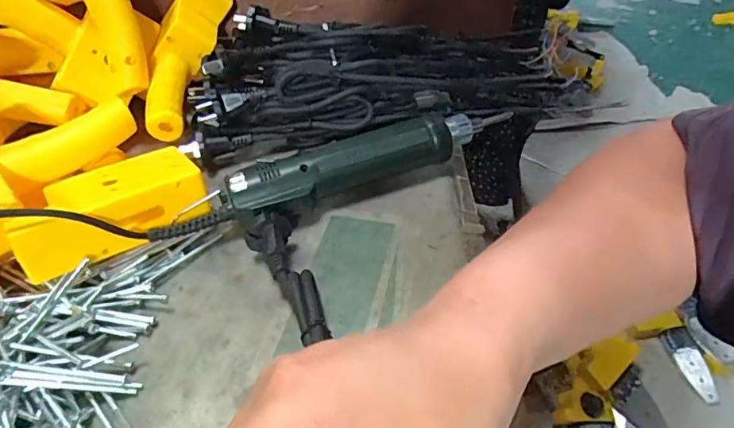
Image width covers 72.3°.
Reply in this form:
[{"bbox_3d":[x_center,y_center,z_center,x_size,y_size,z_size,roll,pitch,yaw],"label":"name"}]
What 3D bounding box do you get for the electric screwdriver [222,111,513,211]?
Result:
[{"bbox_3d":[0.007,-0.043,0.408,0.240,0.040,0.041,-18,46,-13],"label":"electric screwdriver"}]

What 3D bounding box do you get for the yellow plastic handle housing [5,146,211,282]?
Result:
[{"bbox_3d":[-0.182,-0.005,0.357,0.124,0.046,0.058,-32,51,-25],"label":"yellow plastic handle housing"}]

